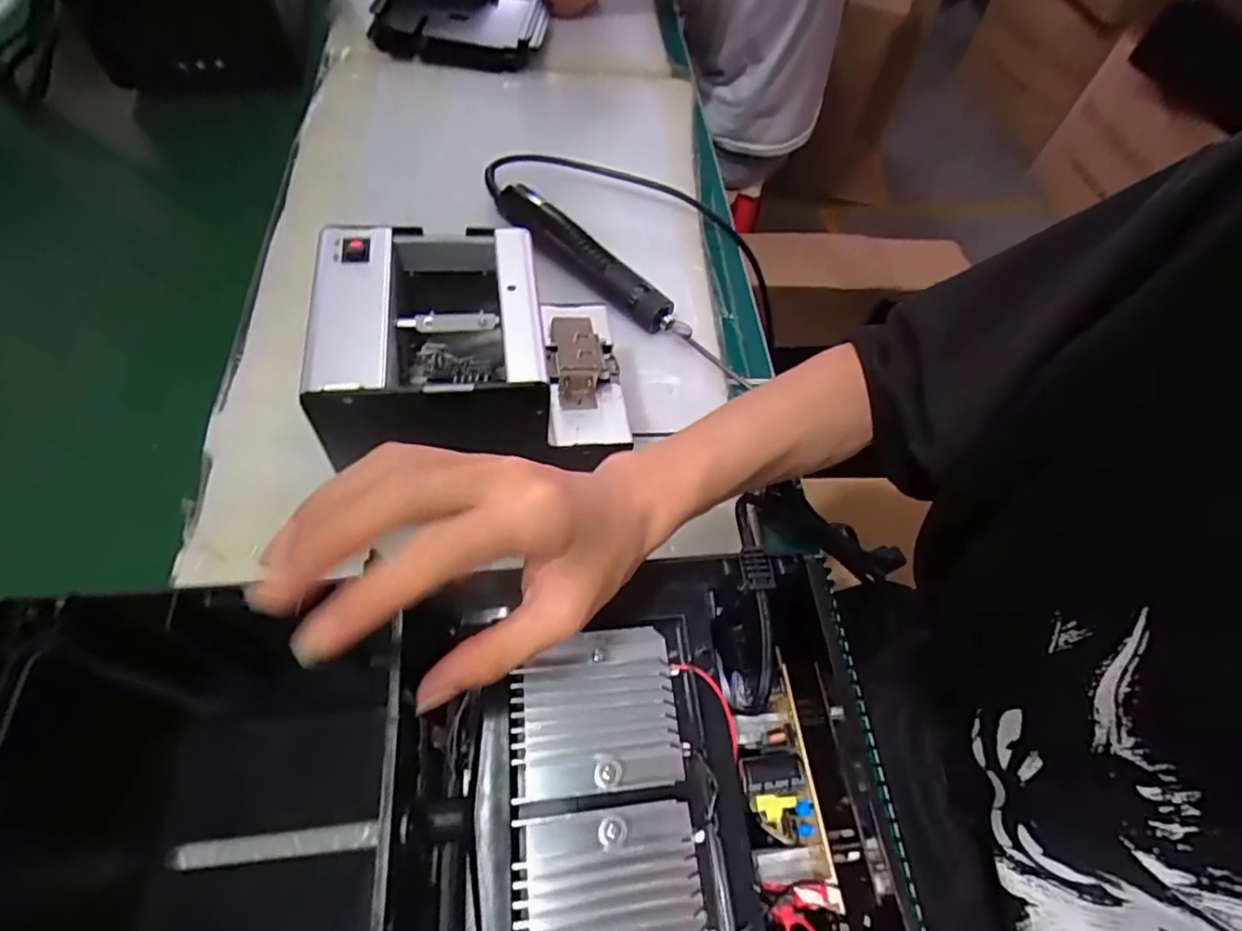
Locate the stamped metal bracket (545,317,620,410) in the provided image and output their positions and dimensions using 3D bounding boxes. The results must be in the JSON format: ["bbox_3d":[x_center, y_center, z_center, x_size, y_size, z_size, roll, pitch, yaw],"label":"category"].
[{"bbox_3d":[-0.025,-0.066,0.401,0.049,0.036,0.057,-2,59,-6],"label":"stamped metal bracket"}]

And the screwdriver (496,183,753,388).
[{"bbox_3d":[-0.005,-0.163,0.534,0.275,0.044,0.031,40,64,18],"label":"screwdriver"}]

